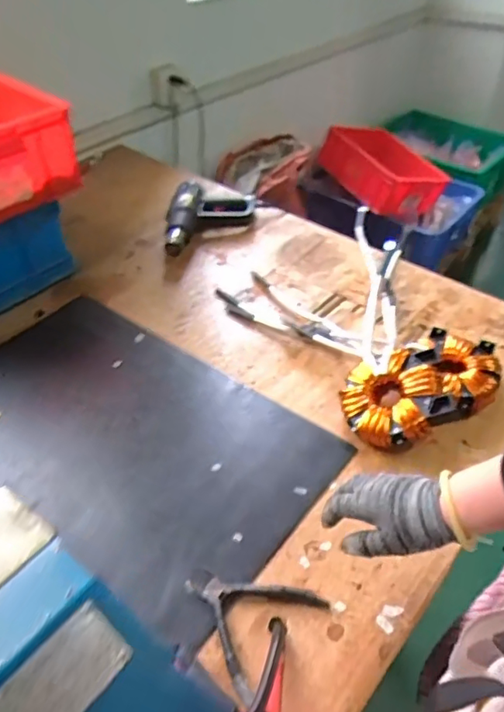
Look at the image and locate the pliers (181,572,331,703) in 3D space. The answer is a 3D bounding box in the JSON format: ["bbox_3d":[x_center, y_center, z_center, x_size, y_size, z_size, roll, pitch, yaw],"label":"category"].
[{"bbox_3d":[-0.008,0.272,0.594,0.133,0.016,0.127,34,56,30],"label":"pliers"}]

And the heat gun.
[{"bbox_3d":[-0.083,-0.280,1.117,0.183,0.069,0.219,-3,45,-1],"label":"heat gun"}]

